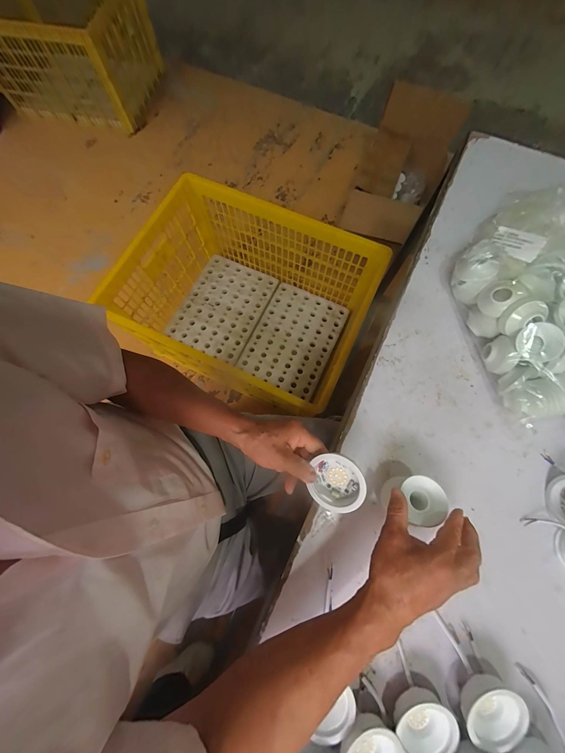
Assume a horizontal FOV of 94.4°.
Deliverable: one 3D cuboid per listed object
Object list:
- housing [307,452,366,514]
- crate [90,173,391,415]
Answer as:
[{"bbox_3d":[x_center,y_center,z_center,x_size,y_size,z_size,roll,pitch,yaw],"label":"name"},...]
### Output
[{"bbox_3d":[0.068,0.130,0.331,0.067,0.036,0.067,1,92,23],"label":"housing"},{"bbox_3d":[-0.136,-0.333,1.094,0.831,0.398,0.580,28,77,8],"label":"crate"}]

